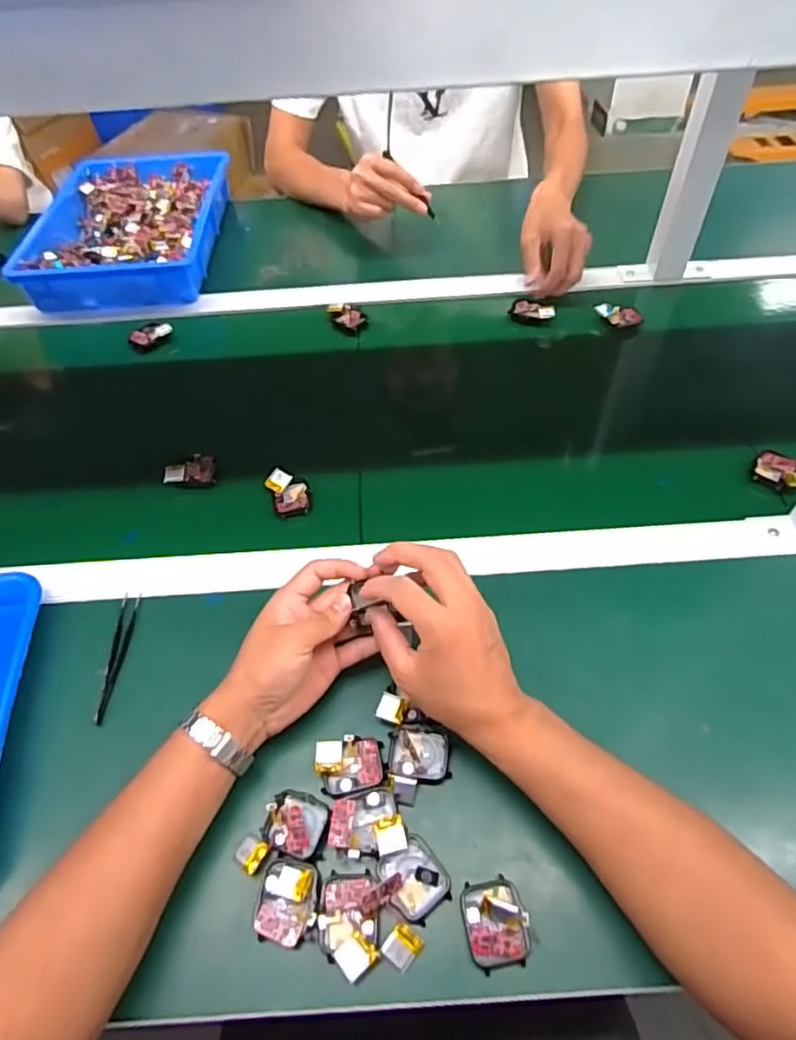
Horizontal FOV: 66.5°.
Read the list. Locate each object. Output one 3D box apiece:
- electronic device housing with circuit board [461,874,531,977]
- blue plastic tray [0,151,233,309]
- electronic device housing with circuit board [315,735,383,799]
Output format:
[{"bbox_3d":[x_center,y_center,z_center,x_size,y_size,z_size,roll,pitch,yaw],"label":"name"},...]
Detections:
[{"bbox_3d":[0.062,0.254,0.384,0.038,0.019,0.046,-9,53,-4],"label":"electronic device housing with circuit board"},{"bbox_3d":[-0.394,-0.440,0.910,0.252,0.058,0.358,-2,53,2],"label":"blue plastic tray"},{"bbox_3d":[-0.035,0.178,0.443,0.047,0.006,0.039,-13,53,-7],"label":"electronic device housing with circuit board"}]

